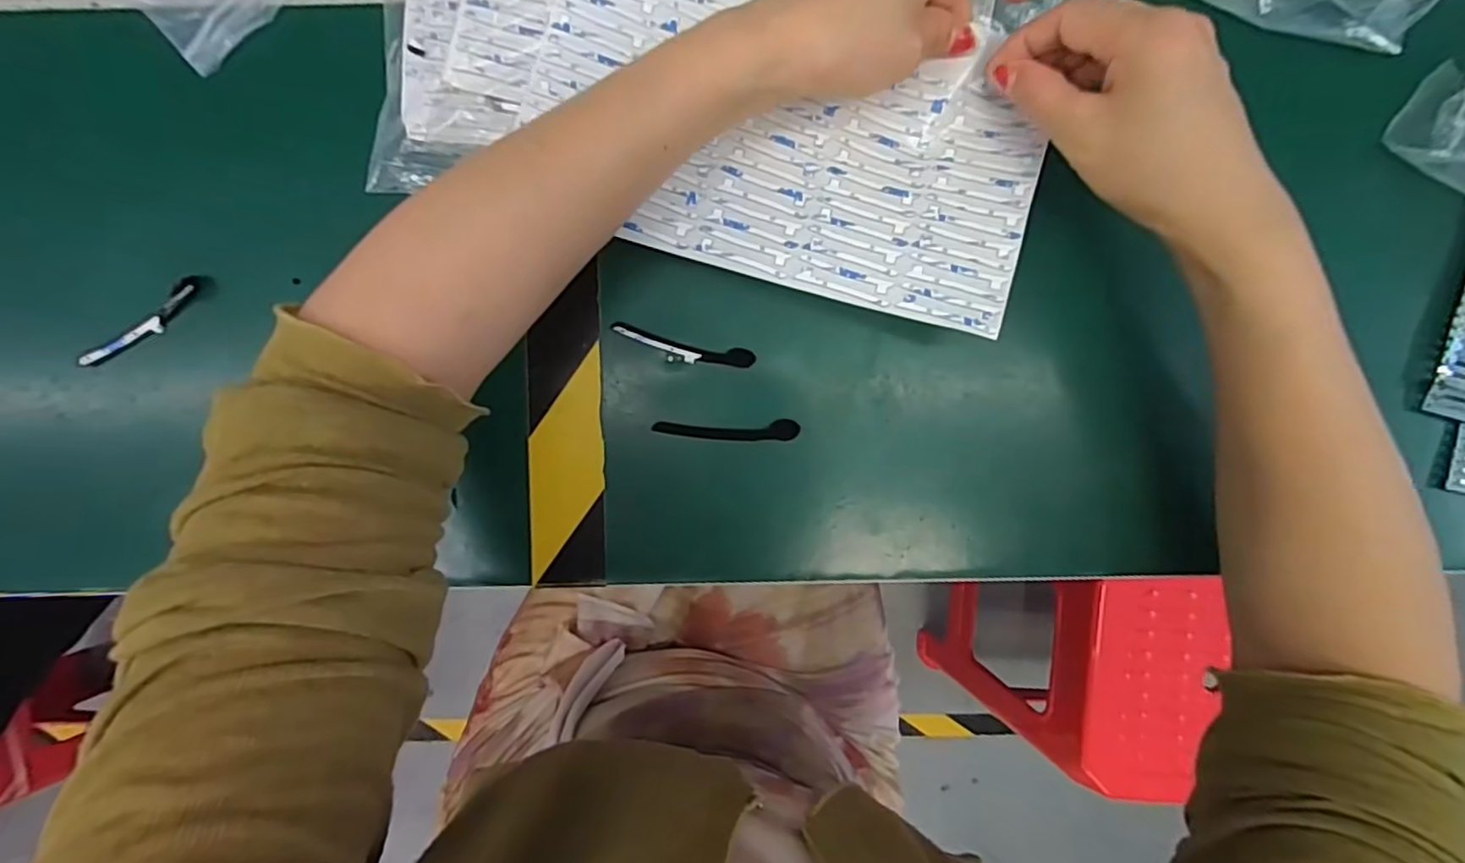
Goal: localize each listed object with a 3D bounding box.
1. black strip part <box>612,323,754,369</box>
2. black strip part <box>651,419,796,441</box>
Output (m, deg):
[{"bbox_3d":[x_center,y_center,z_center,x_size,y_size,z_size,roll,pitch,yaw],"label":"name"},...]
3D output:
[{"bbox_3d":[-0.025,-0.043,0.332,0.073,0.004,0.012,12,93,-1],"label":"black strip part"},{"bbox_3d":[-0.003,0.000,0.337,0.074,0.007,0.010,-1,93,-1],"label":"black strip part"}]

